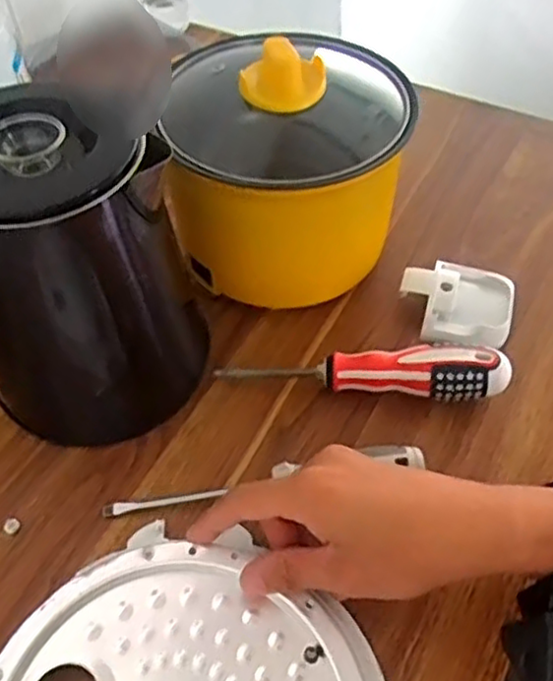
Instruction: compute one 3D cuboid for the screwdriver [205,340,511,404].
[{"bbox_3d":[0.057,0.019,0.443,0.182,0.037,0.029,5,52,4],"label":"screwdriver"}]

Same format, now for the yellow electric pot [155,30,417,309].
[{"bbox_3d":[0.010,-0.129,0.486,0.157,0.156,0.163,0,52,0],"label":"yellow electric pot"}]

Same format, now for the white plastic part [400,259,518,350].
[{"bbox_3d":[0.132,-0.031,0.491,0.079,0.017,0.079,16,54,12],"label":"white plastic part"}]

